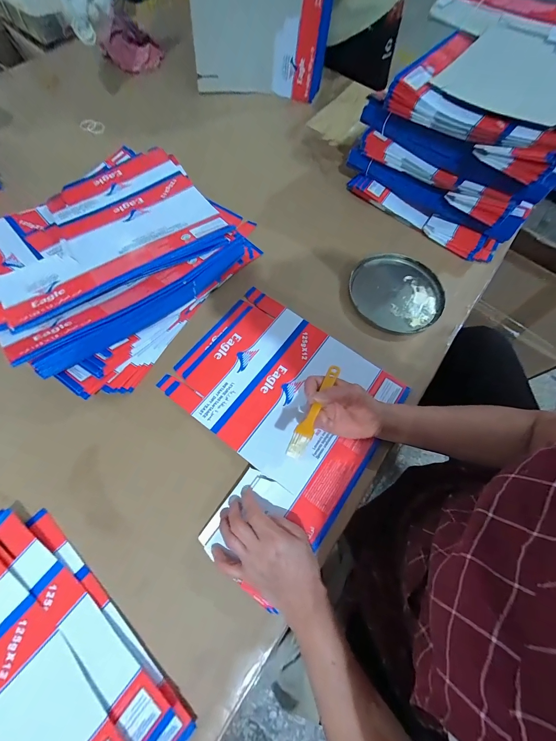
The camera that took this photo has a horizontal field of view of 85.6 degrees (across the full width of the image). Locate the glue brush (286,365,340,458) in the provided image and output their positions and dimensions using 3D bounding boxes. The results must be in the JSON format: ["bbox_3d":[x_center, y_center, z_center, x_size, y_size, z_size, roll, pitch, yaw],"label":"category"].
[{"bbox_3d":[0.047,0.047,0.376,0.020,0.008,0.140,23,56,13],"label":"glue brush"}]

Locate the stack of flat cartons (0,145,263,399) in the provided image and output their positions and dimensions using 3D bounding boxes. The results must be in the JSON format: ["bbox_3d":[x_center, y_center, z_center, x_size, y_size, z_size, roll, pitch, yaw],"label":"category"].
[{"bbox_3d":[-0.281,-0.208,0.512,0.397,0.099,0.441,37,69,11],"label":"stack of flat cartons"}]

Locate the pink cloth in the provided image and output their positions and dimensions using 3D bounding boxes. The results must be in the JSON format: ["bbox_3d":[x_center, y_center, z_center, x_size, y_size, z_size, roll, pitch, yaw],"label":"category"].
[{"bbox_3d":[-0.356,-0.796,0.735,0.144,0.081,0.082,-16,69,-11],"label":"pink cloth"}]

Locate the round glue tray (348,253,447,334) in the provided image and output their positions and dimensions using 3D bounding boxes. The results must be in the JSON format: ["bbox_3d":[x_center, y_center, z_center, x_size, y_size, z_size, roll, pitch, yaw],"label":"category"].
[{"bbox_3d":[0.216,-0.144,0.547,0.167,0.024,0.166,2,66,-4],"label":"round glue tray"}]

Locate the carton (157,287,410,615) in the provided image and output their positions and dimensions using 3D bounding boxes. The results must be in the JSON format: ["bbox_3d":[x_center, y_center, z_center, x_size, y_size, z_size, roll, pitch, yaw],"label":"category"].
[{"bbox_3d":[-0.019,0.062,0.442,0.308,0.012,0.335,35,68,12],"label":"carton"}]

